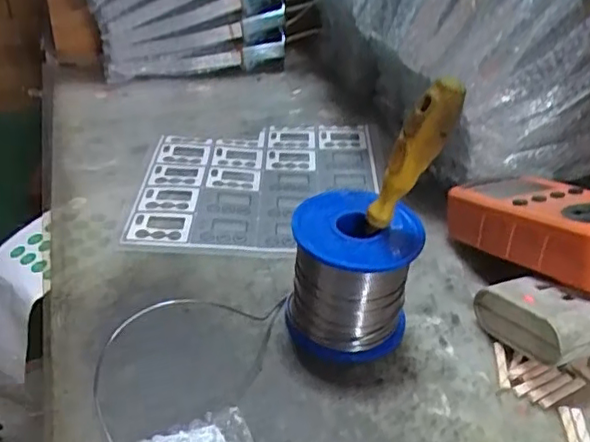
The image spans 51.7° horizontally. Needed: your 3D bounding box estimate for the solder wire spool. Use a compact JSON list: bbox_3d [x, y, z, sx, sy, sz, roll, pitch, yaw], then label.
[{"bbox_3d":[0.030,0.029,0.318,0.062,0.067,0.060,2,35,-2],"label":"solder wire spool"}]

